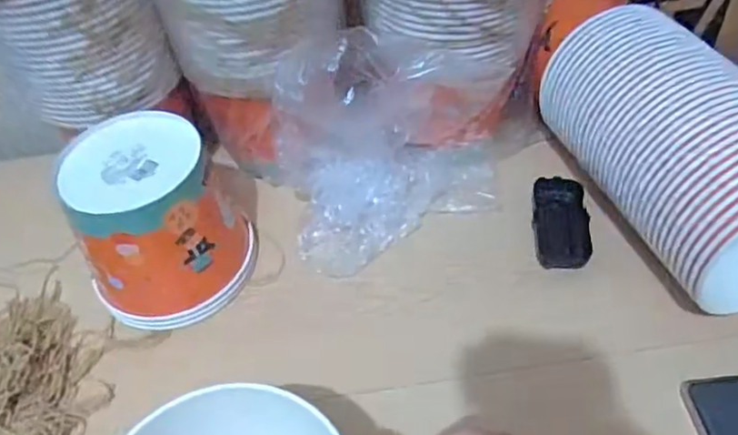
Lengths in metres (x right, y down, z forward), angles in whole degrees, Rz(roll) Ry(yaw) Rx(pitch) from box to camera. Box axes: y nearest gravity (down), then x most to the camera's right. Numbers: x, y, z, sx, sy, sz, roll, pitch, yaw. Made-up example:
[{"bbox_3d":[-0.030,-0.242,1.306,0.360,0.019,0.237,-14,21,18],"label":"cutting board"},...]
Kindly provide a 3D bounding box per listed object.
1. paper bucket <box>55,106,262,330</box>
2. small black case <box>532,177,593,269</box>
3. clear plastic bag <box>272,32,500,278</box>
[{"bbox_3d":[-0.203,0.002,0.594,0.153,0.151,0.152,-21,50,-13],"label":"paper bucket"},{"bbox_3d":[0.197,0.004,0.624,0.053,0.021,0.102,3,49,8],"label":"small black case"},{"bbox_3d":[0.020,-0.067,0.594,0.226,0.184,0.121,-15,49,-8],"label":"clear plastic bag"}]

